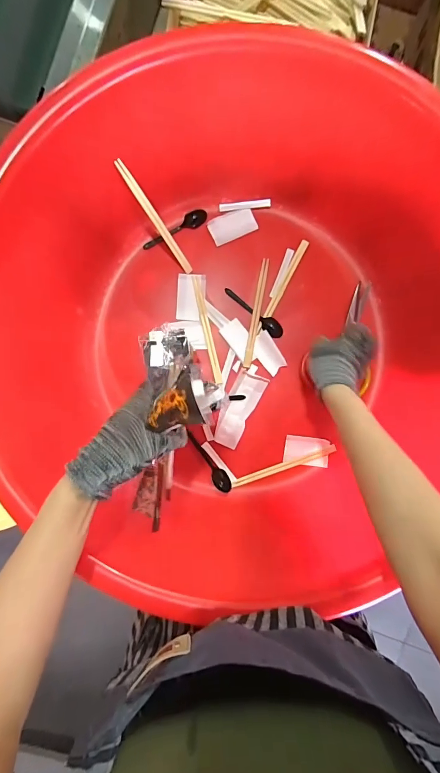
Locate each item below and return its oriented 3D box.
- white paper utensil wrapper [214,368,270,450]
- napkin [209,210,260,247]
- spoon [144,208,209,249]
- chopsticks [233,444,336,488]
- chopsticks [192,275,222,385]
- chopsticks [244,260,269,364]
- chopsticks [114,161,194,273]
[{"bbox_3d":[0.033,0.040,0.604,0.050,0.006,0.132,27,89,0],"label":"white paper utensil wrapper"},{"bbox_3d":[0.022,-0.283,0.616,0.081,0.007,0.048,-24,89,0],"label":"napkin"},{"bbox_3d":[-0.079,-0.275,0.613,0.122,0.013,0.030,-24,89,0],"label":"spoon"},{"bbox_3d":[0.110,0.138,0.604,0.185,0.011,0.015,-20,89,0],"label":"chopsticks"},{"bbox_3d":[-0.023,-0.098,0.606,0.013,0.005,0.189,-13,89,0],"label":"chopsticks"},{"bbox_3d":[0.063,-0.128,0.610,0.014,0.004,0.189,10,89,0],"label":"chopsticks"},{"bbox_3d":[-0.098,-0.257,0.549,0.014,0.007,0.191,-39,130,-1],"label":"chopsticks"}]

